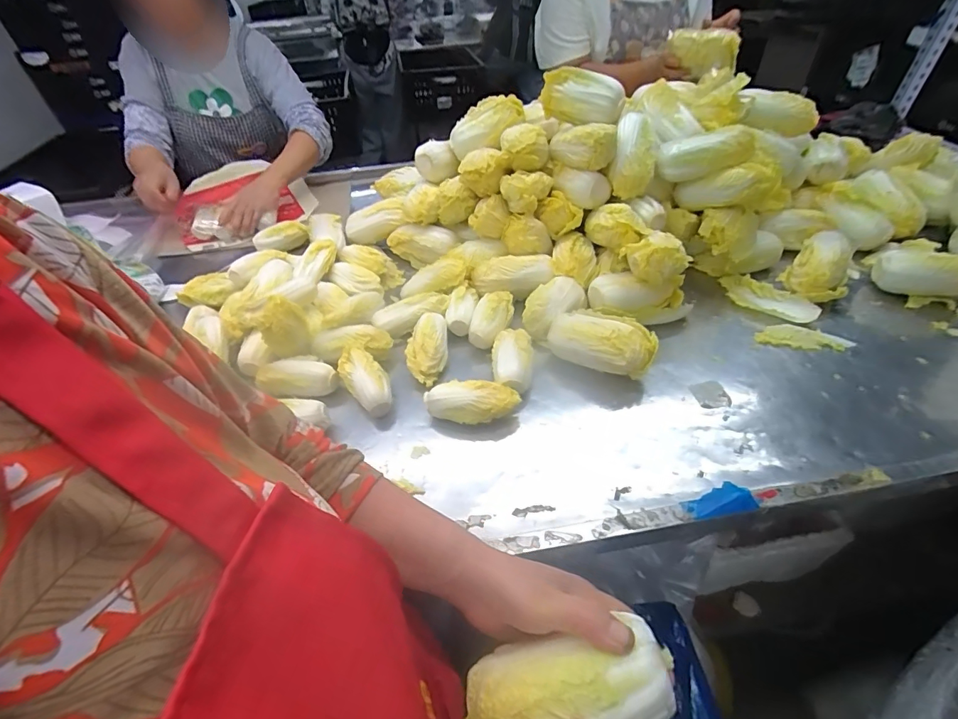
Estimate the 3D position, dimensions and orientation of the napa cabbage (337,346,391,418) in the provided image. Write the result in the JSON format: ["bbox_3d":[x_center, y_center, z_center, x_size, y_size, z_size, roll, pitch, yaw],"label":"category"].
[{"bbox_3d":[-0.152,0.024,0.605,0.048,0.038,0.105,-28,66,-23],"label":"napa cabbage"}]

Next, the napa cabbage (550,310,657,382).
[{"bbox_3d":[0.171,-0.028,0.623,0.142,0.062,0.077,24,50,28],"label":"napa cabbage"}]

